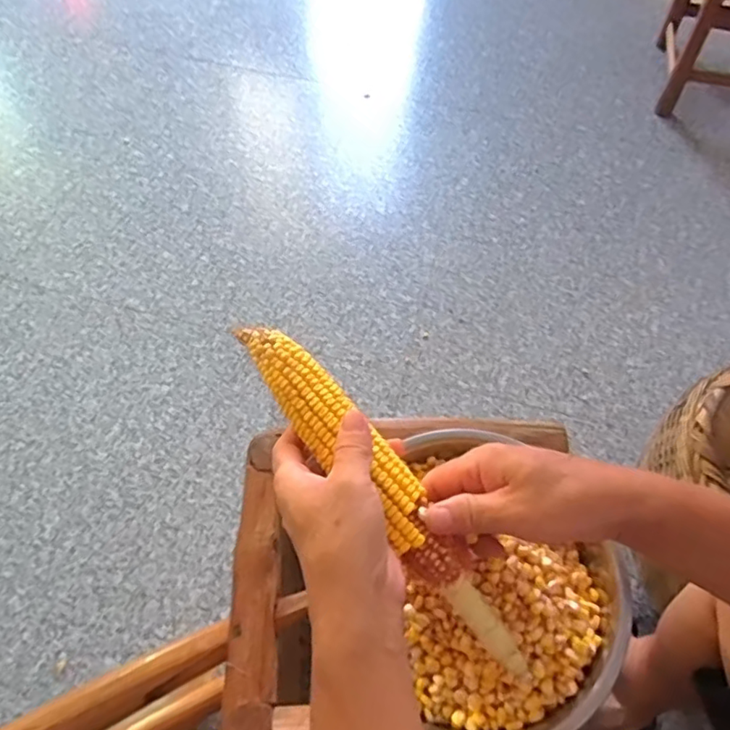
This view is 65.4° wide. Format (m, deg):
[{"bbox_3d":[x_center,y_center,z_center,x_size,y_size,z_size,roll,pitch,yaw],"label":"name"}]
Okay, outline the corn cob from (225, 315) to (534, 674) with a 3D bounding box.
[{"bbox_3d":[0.006,0.081,0.394,0.043,0.055,0.290,-36,79,-22],"label":"corn cob"}]

